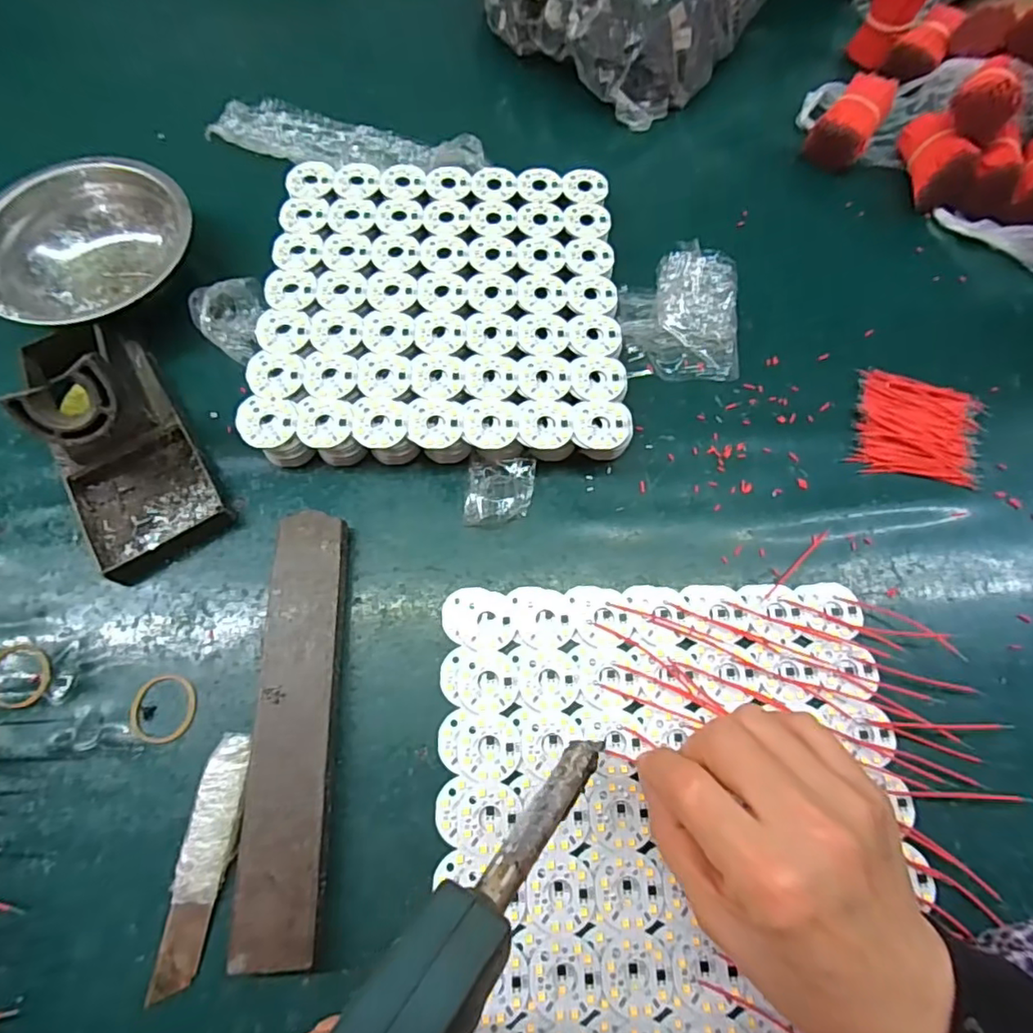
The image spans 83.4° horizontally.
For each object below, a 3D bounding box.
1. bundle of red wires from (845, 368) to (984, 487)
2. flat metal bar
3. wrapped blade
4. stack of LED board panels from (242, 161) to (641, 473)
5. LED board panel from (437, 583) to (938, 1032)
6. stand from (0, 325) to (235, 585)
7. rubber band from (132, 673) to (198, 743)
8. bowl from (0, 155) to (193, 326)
[{"bbox_3d":[0.244,-0.054,0.351,0.070,0.006,0.070,14,67,5],"label":"bundle of red wires"},{"bbox_3d":[-0.106,0.095,0.280,0.036,0.017,0.199,-2,66,-3],"label":"flat metal bar"},{"bbox_3d":[-0.139,0.152,0.257,0.022,0.006,0.102,7,66,1],"label":"wrapped blade"},{"bbox_3d":[-0.046,-0.131,0.367,0.215,0.037,0.209,0,66,-2],"label":"stack of LED board panels"},{"bbox_3d":[0.075,0.138,0.273,0.219,0.007,0.213,-1,66,-2],"label":"LED board panel"},{"bbox_3d":[-0.225,-0.050,0.312,0.069,0.066,0.149,-31,70,-14],"label":"stand"},{"bbox_3d":[-0.176,0.095,0.288,0.031,0.004,0.033,-6,66,-4],"label":"rubber band"},{"bbox_3d":[-0.268,-0.166,0.373,0.124,0.049,0.124,1,66,-1],"label":"bowl"}]

